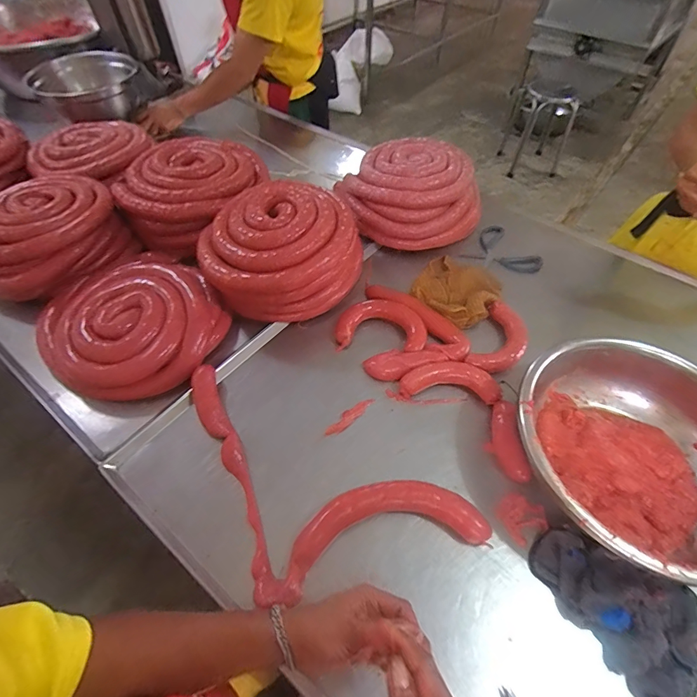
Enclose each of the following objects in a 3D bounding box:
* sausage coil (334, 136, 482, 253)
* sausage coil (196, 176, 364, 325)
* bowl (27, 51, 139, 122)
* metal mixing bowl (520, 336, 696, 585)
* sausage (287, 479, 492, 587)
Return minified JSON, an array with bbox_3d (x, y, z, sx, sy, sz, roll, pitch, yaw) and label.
[{"bbox_3d":[0.159,-0.380,0.963,0.312,0.139,0.269,-18,56,-12],"label":"sausage coil"},{"bbox_3d":[-0.123,-0.194,0.808,0.252,0.163,0.295,26,58,18],"label":"sausage coil"},{"bbox_3d":[-0.843,-0.842,1.271,0.320,0.133,0.326,-21,57,-15],"label":"bowl"},{"bbox_3d":[0.413,0.159,0.579,0.325,0.125,0.319,0,54,0],"label":"metal mixing bowl"},{"bbox_3d":[0.052,0.250,0.565,0.274,0.035,0.102,-9,55,-6],"label":"sausage"}]

